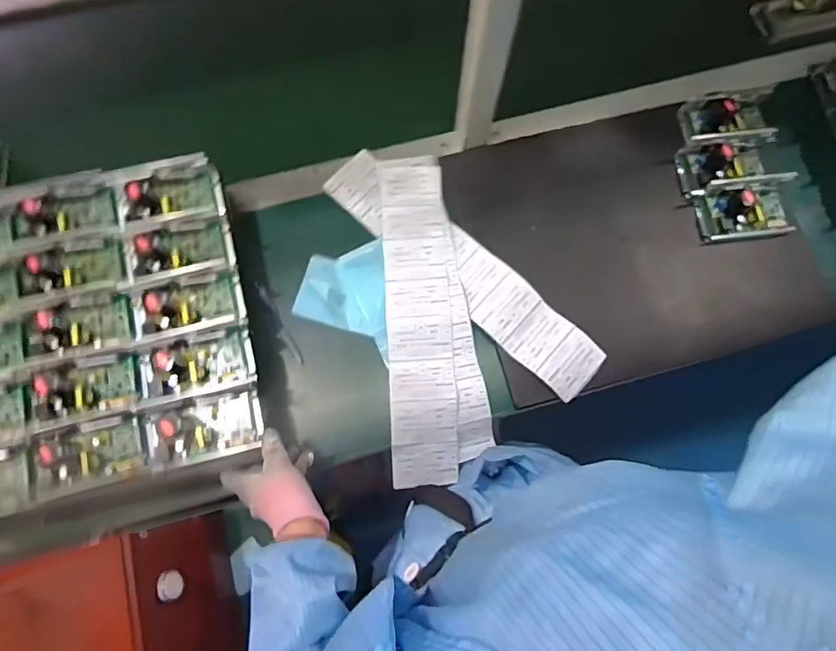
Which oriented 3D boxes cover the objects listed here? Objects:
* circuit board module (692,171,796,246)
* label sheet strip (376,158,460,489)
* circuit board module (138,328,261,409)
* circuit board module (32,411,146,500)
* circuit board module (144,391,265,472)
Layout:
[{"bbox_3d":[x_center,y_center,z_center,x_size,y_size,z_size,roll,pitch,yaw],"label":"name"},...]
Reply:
[{"bbox_3d":[0.490,-0.174,0.757,0.126,0.056,0.093,-4,78,-1],"label":"circuit board module"},{"bbox_3d":[0.000,-0.022,0.731,0.093,0.008,0.482,-3,78,-1],"label":"label sheet strip"},{"bbox_3d":[-0.278,0.052,0.624,0.137,0.057,0.075,-15,78,-4],"label":"circuit board module"},{"bbox_3d":[-0.395,0.155,0.596,0.135,0.041,0.074,-14,78,-3],"label":"circuit board module"},{"bbox_3d":[-0.261,0.128,0.604,0.136,0.069,0.068,-17,78,-4],"label":"circuit board module"}]

